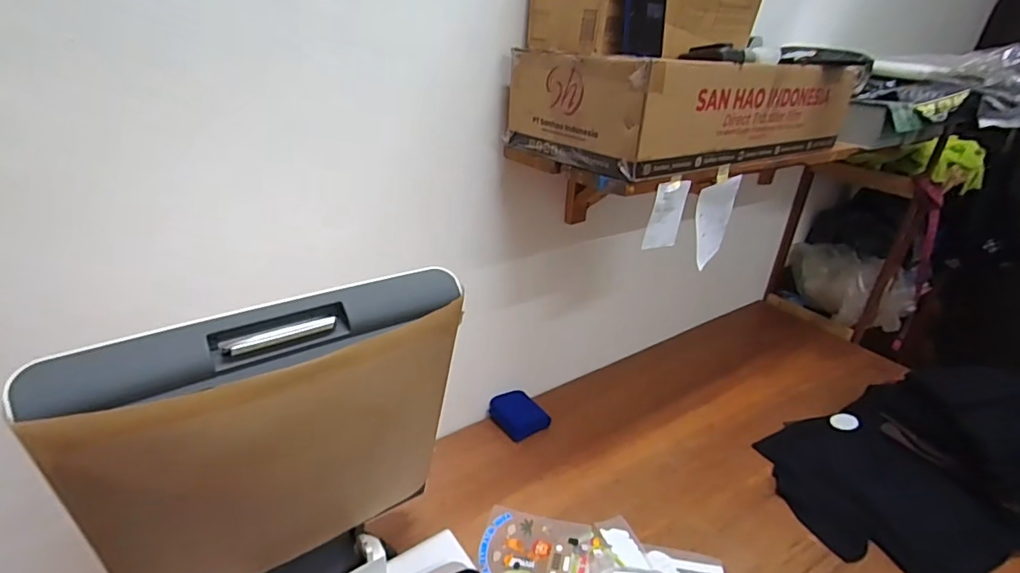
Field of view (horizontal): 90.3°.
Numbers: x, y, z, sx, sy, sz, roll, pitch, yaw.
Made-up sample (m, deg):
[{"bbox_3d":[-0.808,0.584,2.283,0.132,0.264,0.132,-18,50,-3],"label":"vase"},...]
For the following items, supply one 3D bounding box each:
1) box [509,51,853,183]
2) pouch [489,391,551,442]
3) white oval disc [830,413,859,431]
[{"bbox_3d":[0.329,-0.333,0.917,0.608,0.146,0.282,-15,34,-33],"label":"box"},{"bbox_3d":[0.022,0.304,1.209,0.114,0.055,0.117,-19,37,-38],"label":"pouch"},{"bbox_3d":[0.803,0.325,1.220,0.051,0.010,0.068,-30,14,-1],"label":"white oval disc"}]

